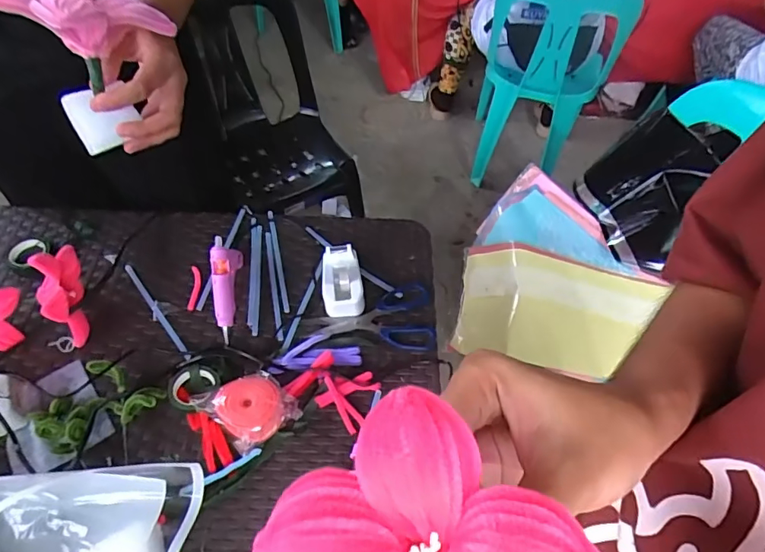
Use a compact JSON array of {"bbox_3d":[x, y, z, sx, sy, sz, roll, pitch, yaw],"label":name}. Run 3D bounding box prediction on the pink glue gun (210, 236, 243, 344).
[{"bbox_3d":[-0.209,0.004,0.661,0.025,0.098,0.137,-4,55,-6],"label":"pink glue gun"}]

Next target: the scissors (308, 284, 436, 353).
[{"bbox_3d":[-0.014,0.058,0.689,0.167,0.020,0.100,0,55,-3],"label":"scissors"}]

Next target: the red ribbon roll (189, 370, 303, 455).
[{"bbox_3d":[-0.158,0.154,0.588,0.101,0.050,0.083,38,61,21],"label":"red ribbon roll"}]

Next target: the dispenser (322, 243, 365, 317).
[{"bbox_3d":[-0.057,0.008,0.697,0.054,0.043,0.096,-4,55,-6],"label":"dispenser"}]

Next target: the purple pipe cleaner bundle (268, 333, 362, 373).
[{"bbox_3d":[-0.086,0.097,0.641,0.113,0.014,0.046,-5,55,-7],"label":"purple pipe cleaner bundle"}]

